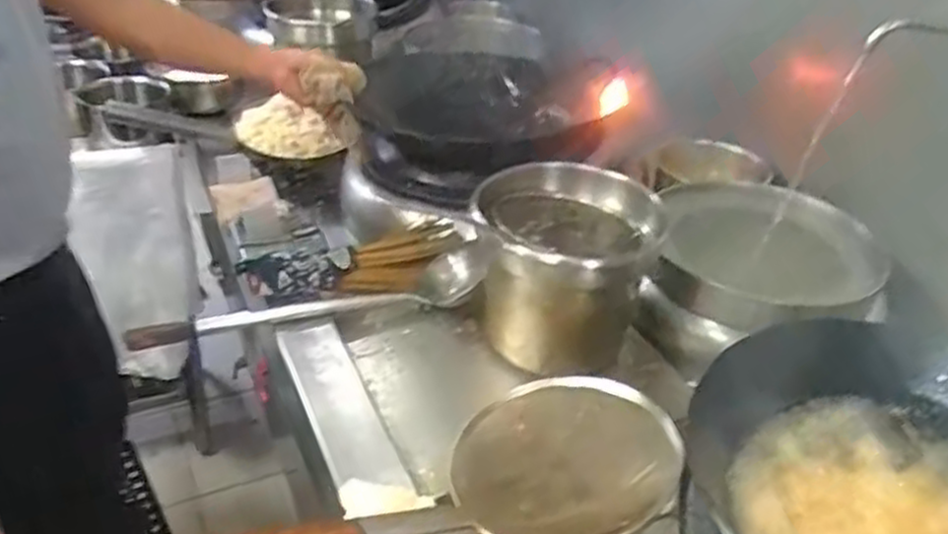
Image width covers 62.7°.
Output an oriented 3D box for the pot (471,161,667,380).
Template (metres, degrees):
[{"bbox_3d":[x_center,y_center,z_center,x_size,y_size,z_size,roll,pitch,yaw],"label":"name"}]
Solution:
[{"bbox_3d":[0.110,0.006,0.985,0.193,0.209,0.196,4,33,-3],"label":"pot"}]

